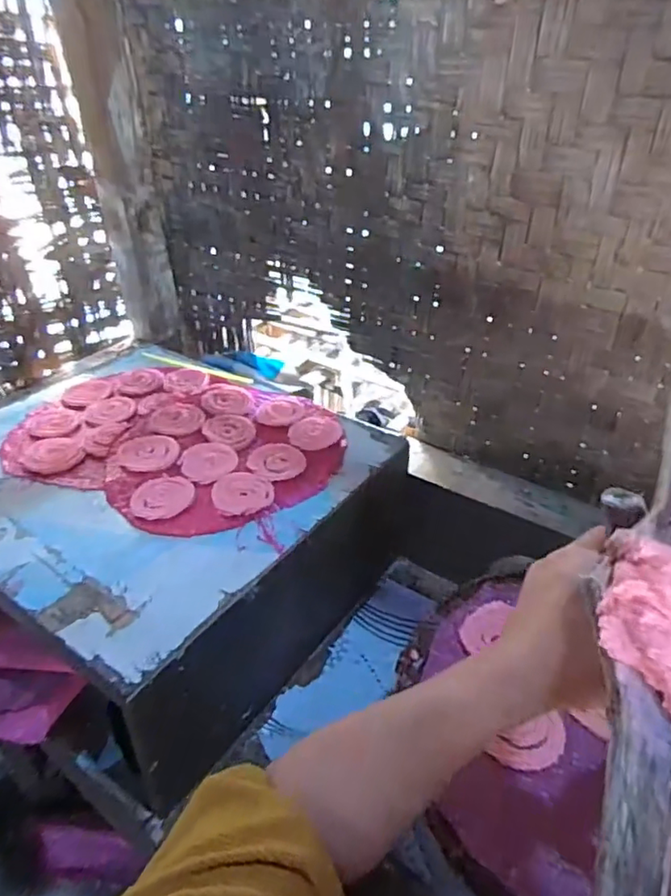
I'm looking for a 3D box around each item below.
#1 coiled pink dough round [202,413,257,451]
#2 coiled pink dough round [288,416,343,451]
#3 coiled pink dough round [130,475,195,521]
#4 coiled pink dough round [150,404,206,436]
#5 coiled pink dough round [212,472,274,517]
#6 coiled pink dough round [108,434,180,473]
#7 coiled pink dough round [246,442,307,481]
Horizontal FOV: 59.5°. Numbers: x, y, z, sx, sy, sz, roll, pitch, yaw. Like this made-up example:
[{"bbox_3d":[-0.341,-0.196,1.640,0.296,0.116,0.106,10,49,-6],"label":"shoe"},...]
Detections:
[{"bbox_3d":[-0.162,-0.028,0.905,0.085,0.013,0.072,13,37,19],"label":"coiled pink dough round"},{"bbox_3d":[-0.034,-0.023,0.900,0.078,0.014,0.075,0,35,0],"label":"coiled pink dough round"},{"bbox_3d":[-0.226,0.065,0.772,0.080,0.008,0.081,0,35,0],"label":"coiled pink dough round"},{"bbox_3d":[-0.252,-0.048,0.936,0.077,0.006,0.101,-25,42,-31],"label":"coiled pink dough round"},{"bbox_3d":[-0.122,0.059,0.775,0.078,0.010,0.083,0,35,0],"label":"coiled pink dough round"},{"bbox_3d":[-0.272,0.007,0.847,0.093,0.009,0.080,5,35,7],"label":"coiled pink dough round"},{"bbox_3d":[-0.084,0.019,0.840,0.087,0.006,0.082,0,35,0],"label":"coiled pink dough round"}]

